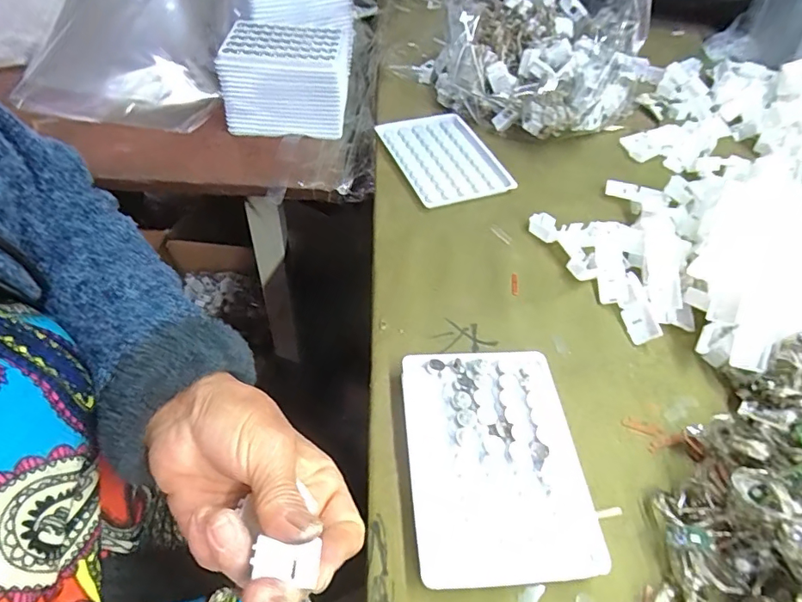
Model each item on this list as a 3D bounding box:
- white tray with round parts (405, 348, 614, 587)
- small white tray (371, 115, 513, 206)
[{"bbox_3d":[0.052,0.087,0.281,0.094,0.013,0.127,-2,51,-6],"label":"white tray with round parts"},{"bbox_3d":[0.041,-0.139,0.479,0.092,0.015,0.127,-16,53,-16],"label":"small white tray"}]

